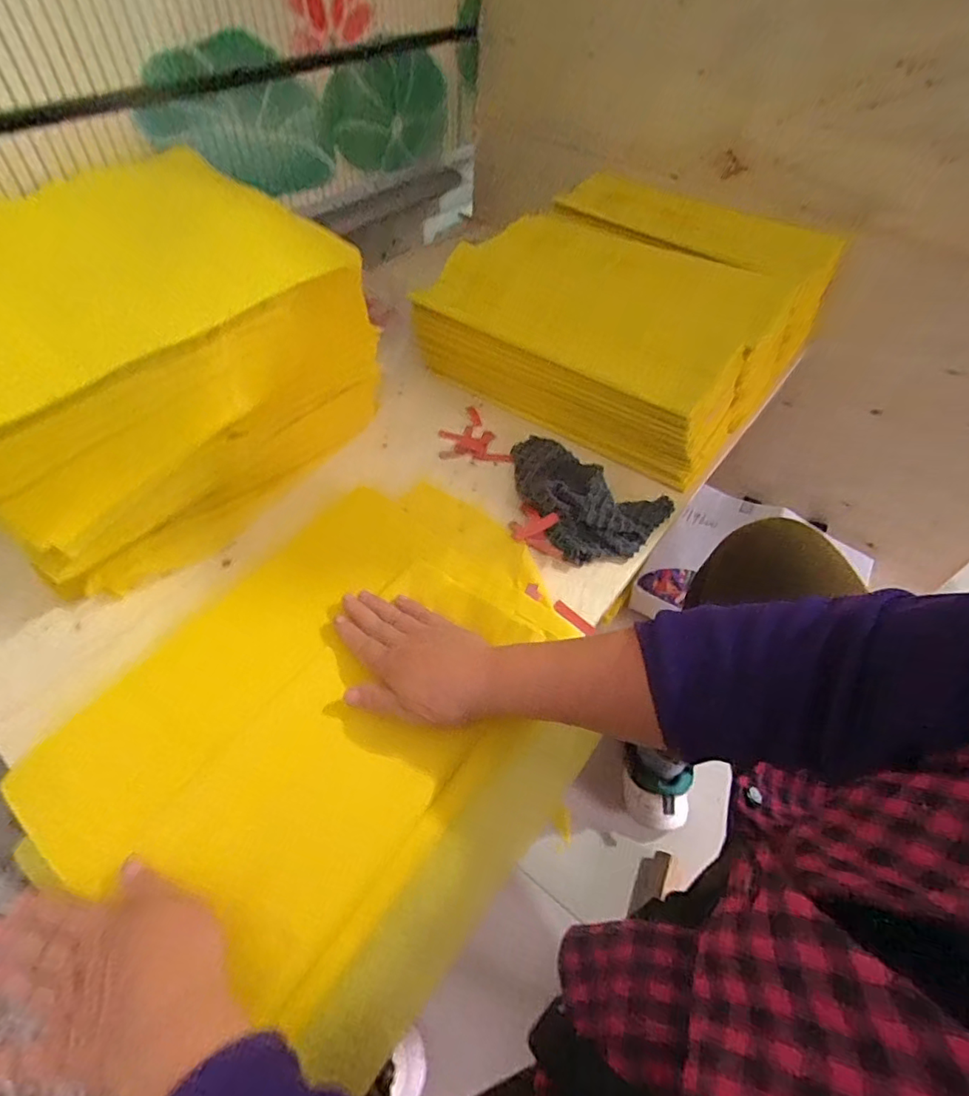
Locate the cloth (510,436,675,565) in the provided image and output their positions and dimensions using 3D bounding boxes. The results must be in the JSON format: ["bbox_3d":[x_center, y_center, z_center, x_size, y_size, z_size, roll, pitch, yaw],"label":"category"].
[{"bbox_3d":[0.096,-0.065,0.581,0.123,0.035,0.181,-30,58,-24],"label":"cloth"}]

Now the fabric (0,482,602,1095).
[{"bbox_3d":[-0.090,0.116,0.435,0.317,0.033,0.407,33,57,22],"label":"fabric"}]

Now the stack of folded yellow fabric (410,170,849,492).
[{"bbox_3d":[0.195,-0.313,0.719,0.375,0.130,0.443,33,57,22],"label":"stack of folded yellow fabric"}]

